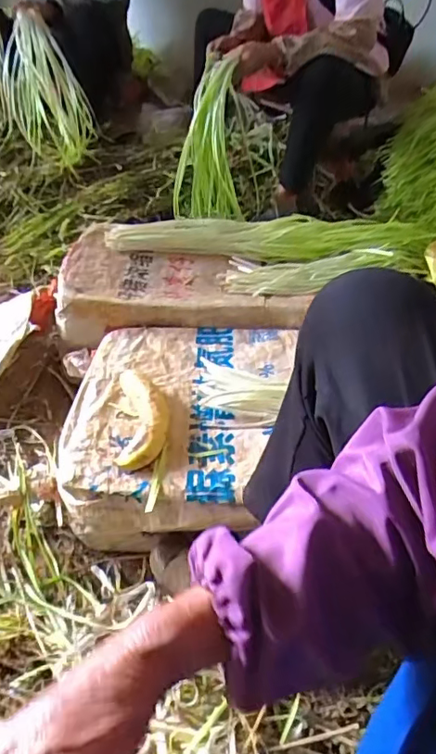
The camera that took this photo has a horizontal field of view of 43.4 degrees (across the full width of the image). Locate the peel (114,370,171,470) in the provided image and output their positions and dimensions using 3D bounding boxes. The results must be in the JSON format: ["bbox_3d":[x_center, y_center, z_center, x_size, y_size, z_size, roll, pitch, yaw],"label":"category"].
[{"bbox_3d":[-0.104,0.050,0.766,0.069,0.033,0.183,-2,41,-6],"label":"peel"}]

